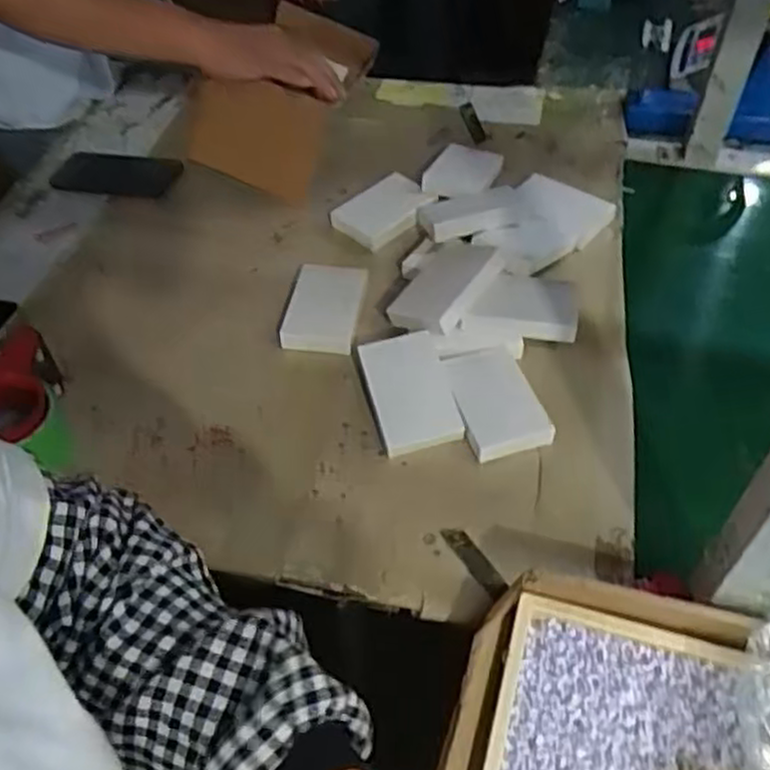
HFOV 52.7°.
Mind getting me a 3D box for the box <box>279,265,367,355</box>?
[{"bbox_3d":[-0.063,-0.081,0.804,0.076,0.023,0.109,5,48,7],"label":"box"}]

